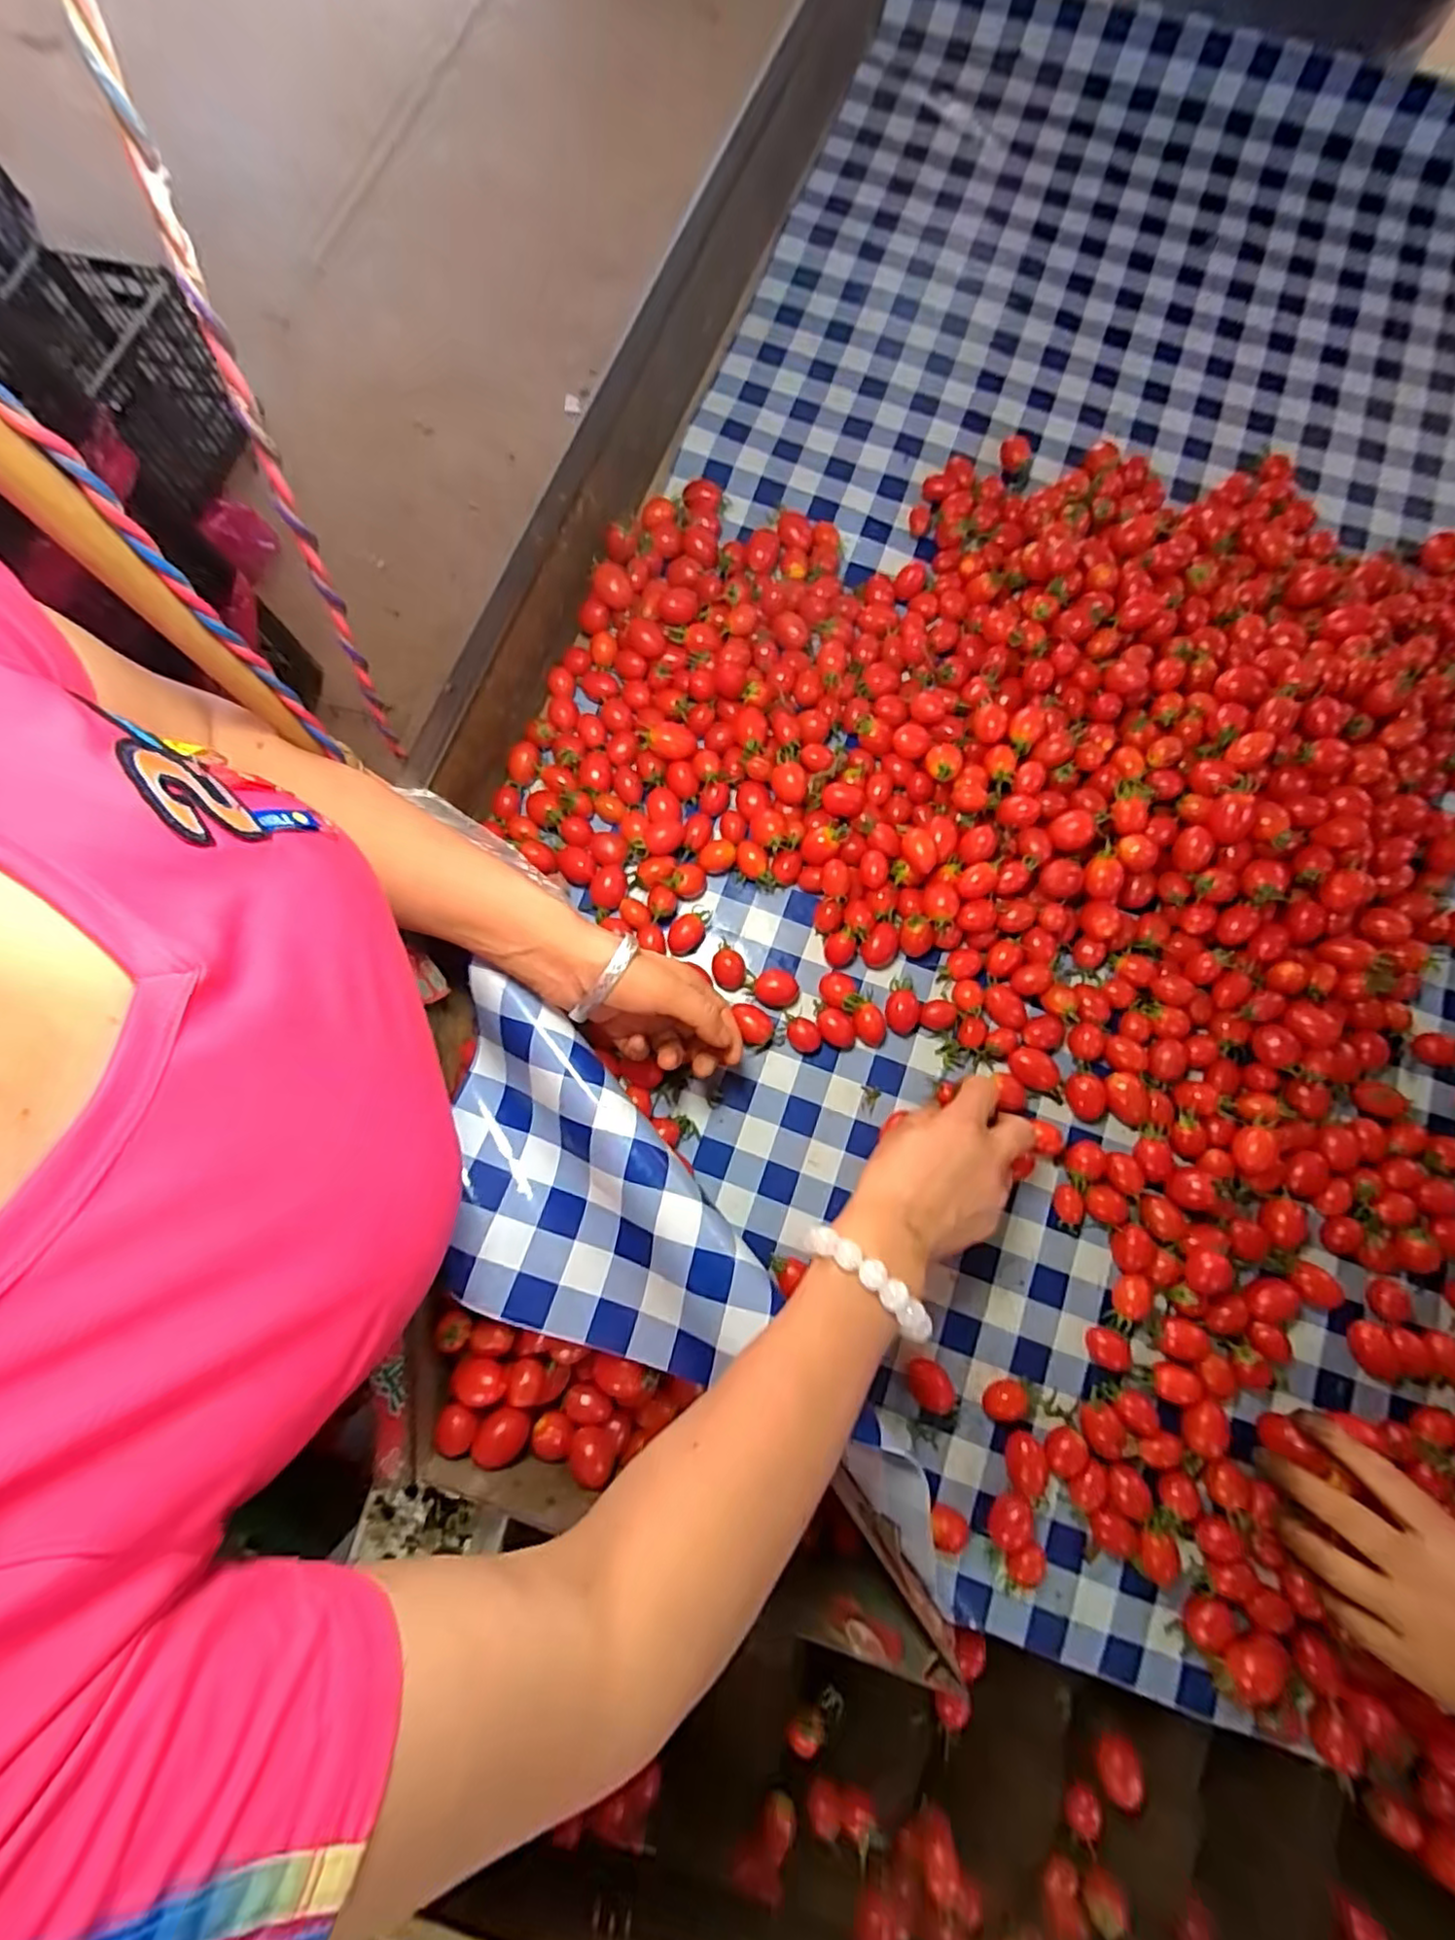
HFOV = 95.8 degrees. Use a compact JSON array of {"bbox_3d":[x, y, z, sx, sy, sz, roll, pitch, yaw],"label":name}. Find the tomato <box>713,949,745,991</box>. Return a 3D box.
[{"bbox_3d":[0.001,0.001,0.482,0.022,0.019,0.028,-7,78,-2],"label":"tomato"}]

